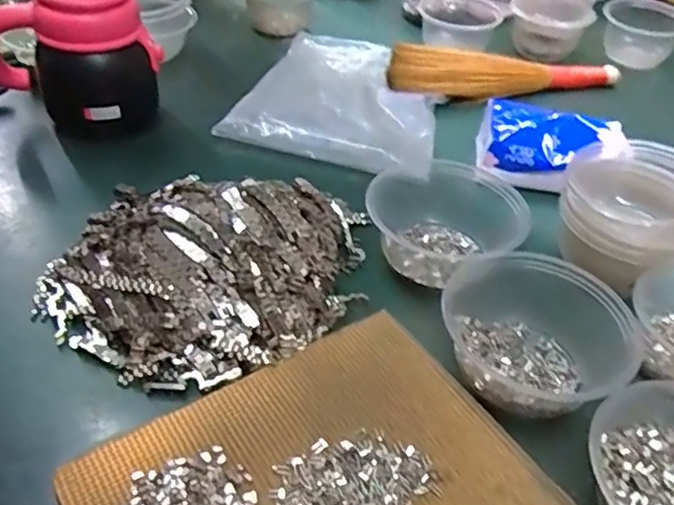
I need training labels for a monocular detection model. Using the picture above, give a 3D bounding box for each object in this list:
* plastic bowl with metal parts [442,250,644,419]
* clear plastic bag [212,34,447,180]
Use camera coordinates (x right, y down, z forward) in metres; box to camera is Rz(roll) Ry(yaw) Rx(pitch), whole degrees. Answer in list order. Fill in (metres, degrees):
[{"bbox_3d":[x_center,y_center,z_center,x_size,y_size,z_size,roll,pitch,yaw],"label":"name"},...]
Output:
[{"bbox_3d":[0.145,0.062,0.476,0.135,0.063,0.131,3,43,-2],"label":"plastic bowl with metal parts"},{"bbox_3d":[0.018,-0.193,0.772,0.229,0.030,0.266,15,44,11],"label":"clear plastic bag"}]

